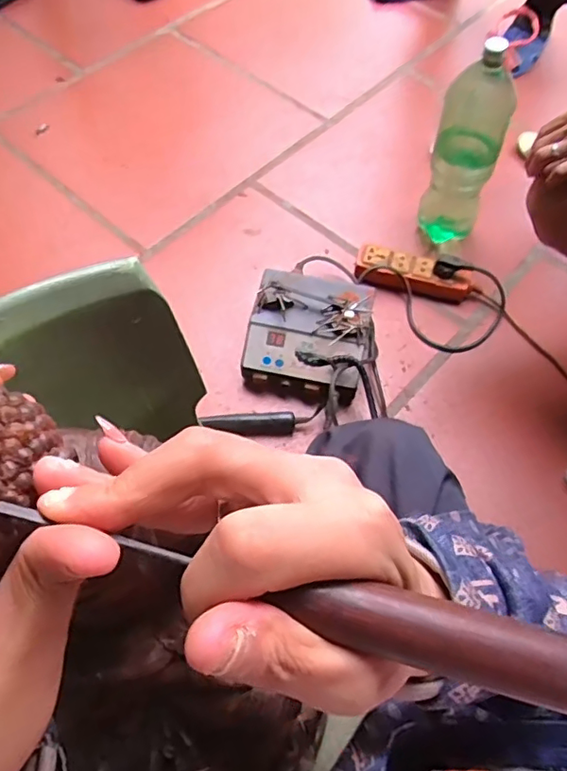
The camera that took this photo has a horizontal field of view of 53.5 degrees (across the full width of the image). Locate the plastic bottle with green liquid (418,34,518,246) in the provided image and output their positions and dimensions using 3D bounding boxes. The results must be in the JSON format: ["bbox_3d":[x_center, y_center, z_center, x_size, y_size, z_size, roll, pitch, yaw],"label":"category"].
[{"bbox_3d":[0.281,-0.346,0.904,0.115,0.346,0.089,20,62,10],"label":"plastic bottle with green liquid"}]

